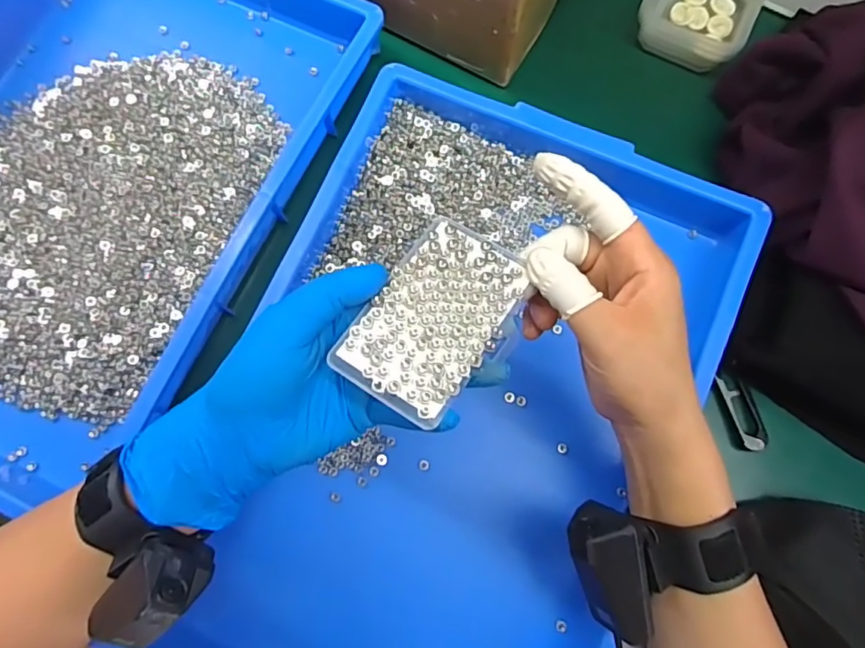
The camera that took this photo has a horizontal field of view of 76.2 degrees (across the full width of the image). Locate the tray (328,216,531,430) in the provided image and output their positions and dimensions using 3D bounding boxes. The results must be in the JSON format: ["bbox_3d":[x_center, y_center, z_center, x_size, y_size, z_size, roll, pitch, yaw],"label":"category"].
[{"bbox_3d":[0.005,-0.003,0.258,0.064,0.018,0.092,31,80,7],"label":"tray"}]

